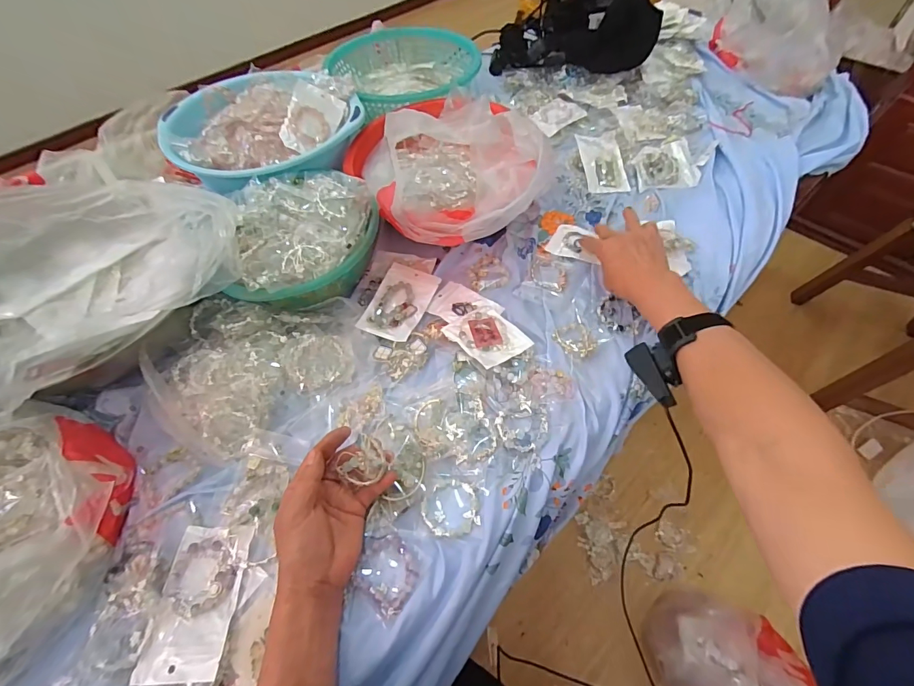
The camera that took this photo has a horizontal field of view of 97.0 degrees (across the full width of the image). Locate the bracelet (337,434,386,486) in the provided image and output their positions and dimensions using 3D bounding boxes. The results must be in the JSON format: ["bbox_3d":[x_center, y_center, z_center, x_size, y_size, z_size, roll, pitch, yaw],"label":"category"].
[{"bbox_3d":[-0.091,0.117,0.400,0.050,0.011,0.040,-43,84,18],"label":"bracelet"}]

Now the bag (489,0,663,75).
[{"bbox_3d":[0.252,-0.716,0.878,0.326,0.150,0.220,5,58,6],"label":"bag"}]

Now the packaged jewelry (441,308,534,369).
[{"bbox_3d":[0.040,-0.009,0.531,0.075,0.021,0.095,-35,63,-18],"label":"packaged jewelry"}]

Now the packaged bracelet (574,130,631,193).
[{"bbox_3d":[0.259,-0.328,0.720,0.081,0.029,0.150,-4,57,0],"label":"packaged bracelet"}]

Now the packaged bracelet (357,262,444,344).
[{"bbox_3d":[-0.080,-0.059,0.577,0.075,0.017,0.128,15,59,12],"label":"packaged bracelet"}]

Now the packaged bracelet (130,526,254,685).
[{"bbox_3d":[-0.242,0.239,0.379,0.071,0.016,0.120,-3,57,1],"label":"packaged bracelet"}]

